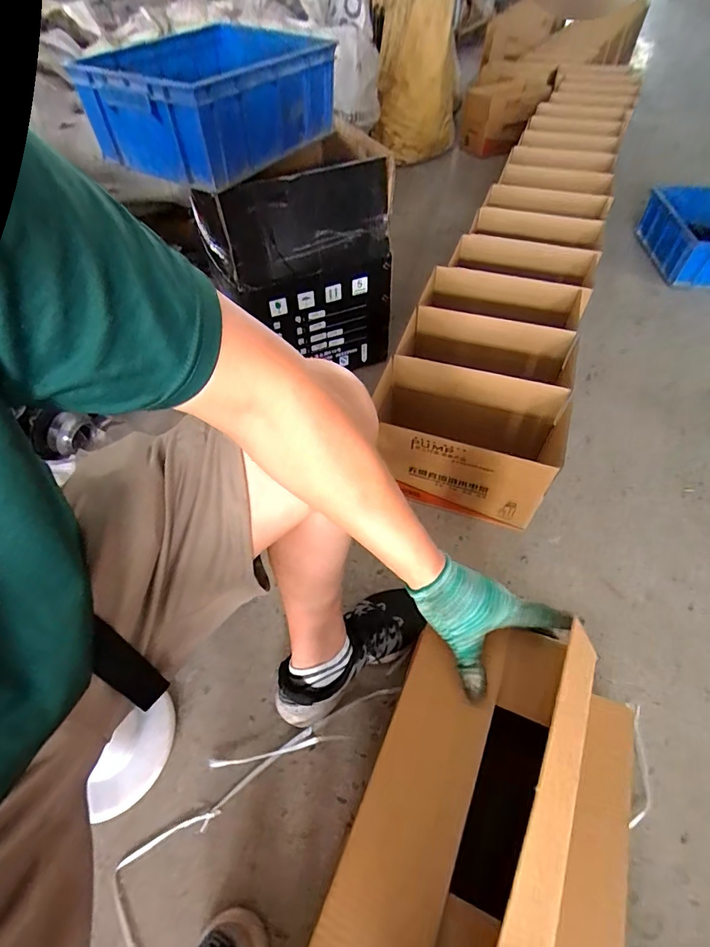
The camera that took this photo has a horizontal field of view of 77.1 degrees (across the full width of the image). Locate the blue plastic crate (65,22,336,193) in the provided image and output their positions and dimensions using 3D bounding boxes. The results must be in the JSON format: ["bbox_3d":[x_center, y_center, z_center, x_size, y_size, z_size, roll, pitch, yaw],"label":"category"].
[{"bbox_3d":[-0.238,-0.658,0.799,0.254,0.144,0.358,26,58,20],"label":"blue plastic crate"}]

